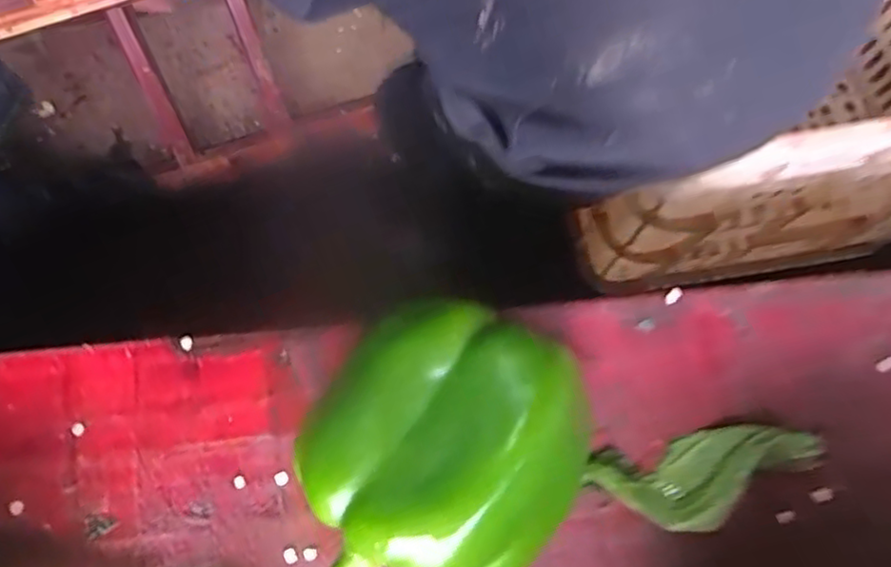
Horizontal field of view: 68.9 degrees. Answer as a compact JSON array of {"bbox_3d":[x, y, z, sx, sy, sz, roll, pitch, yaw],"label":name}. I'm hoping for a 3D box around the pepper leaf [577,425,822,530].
[{"bbox_3d":[0.091,0.069,0.231,0.077,0.016,0.031,-11,75,-5],"label":"pepper leaf"}]

